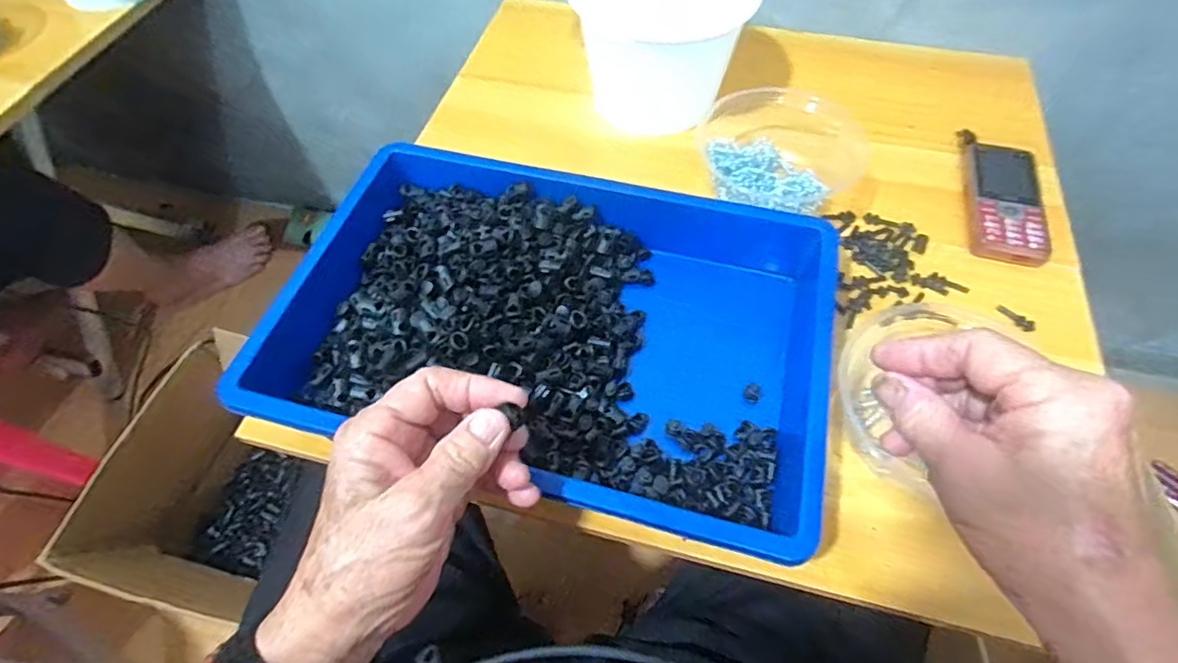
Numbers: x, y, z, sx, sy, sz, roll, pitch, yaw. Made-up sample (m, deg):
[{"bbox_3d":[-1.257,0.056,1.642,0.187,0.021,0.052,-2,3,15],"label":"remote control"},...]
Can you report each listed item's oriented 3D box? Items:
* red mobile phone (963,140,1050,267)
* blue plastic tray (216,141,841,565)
[{"bbox_3d":[0.360,-0.114,0.493,0.056,0.014,0.138,13,59,8],"label":"red mobile phone"},{"bbox_3d":[-0.016,-0.008,0.418,0.377,0.068,0.273,12,59,8],"label":"blue plastic tray"}]

